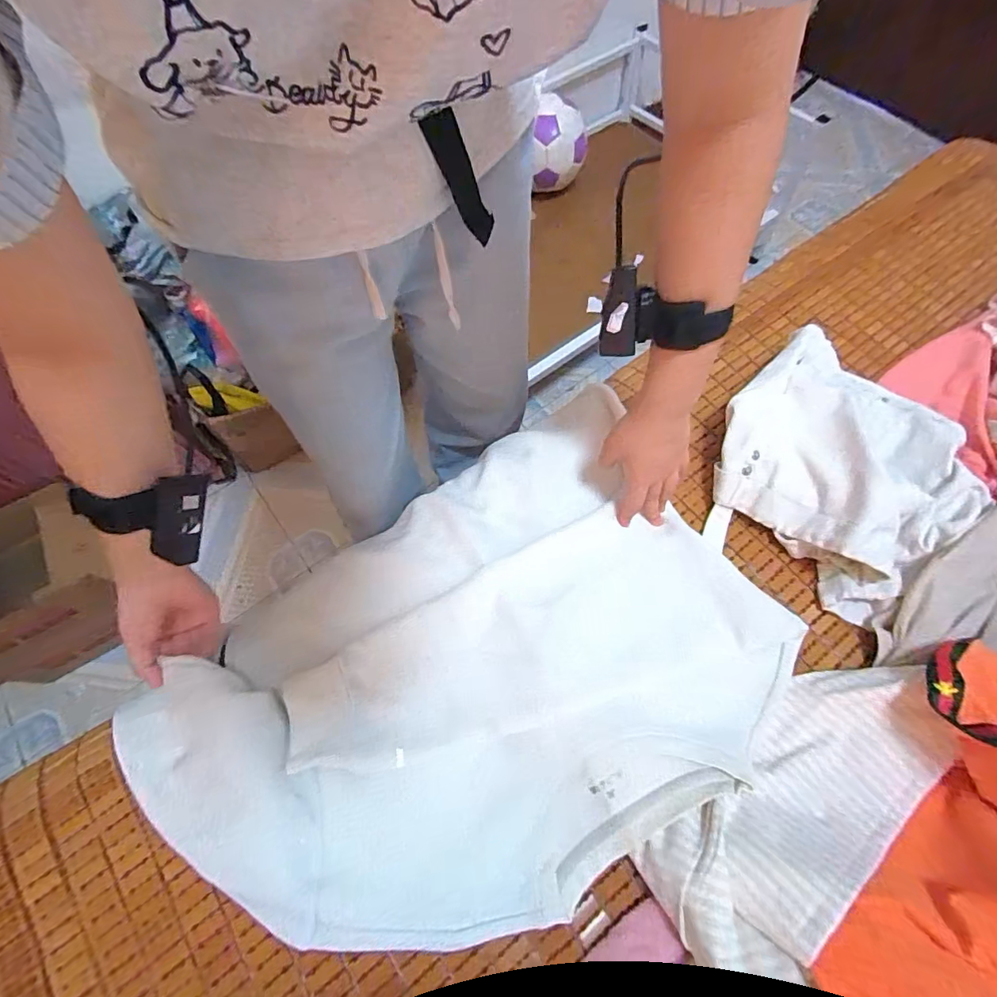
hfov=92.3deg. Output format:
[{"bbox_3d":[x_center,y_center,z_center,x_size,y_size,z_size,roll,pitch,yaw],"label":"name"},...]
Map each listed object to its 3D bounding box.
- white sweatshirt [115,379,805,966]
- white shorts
[{"bbox_3d":[-0.016,0.162,0.467,0.566,0.046,0.381,-34,70,-14],"label":"white sweatshirt"},{"bbox_3d":[0.374,-0.043,0.529,0.283,0.078,0.251,-40,72,-17],"label":"white shorts"}]

